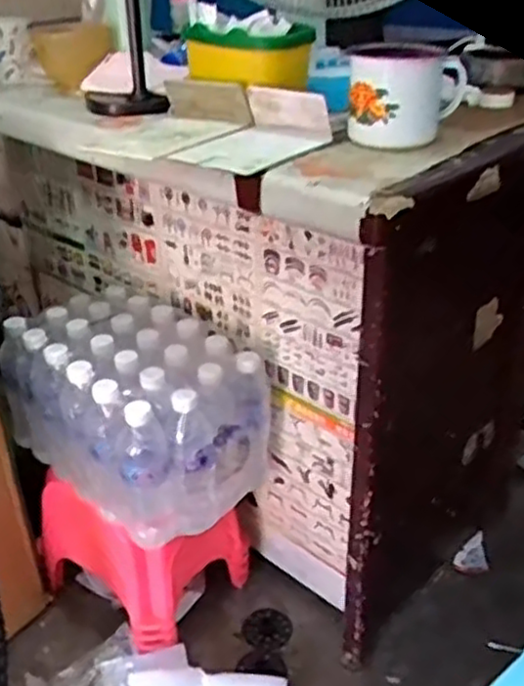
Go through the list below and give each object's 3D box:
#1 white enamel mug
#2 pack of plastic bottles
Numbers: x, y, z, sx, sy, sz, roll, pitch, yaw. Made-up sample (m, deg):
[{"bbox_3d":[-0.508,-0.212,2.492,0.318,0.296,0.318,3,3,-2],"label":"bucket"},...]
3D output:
[{"bbox_3d":[0.156,-0.267,0.791,0.114,0.089,0.105,16,35,25],"label":"white enamel mug"},{"bbox_3d":[-0.176,0.082,1.072,0.345,0.213,0.255,27,41,37],"label":"pack of plastic bottles"}]

